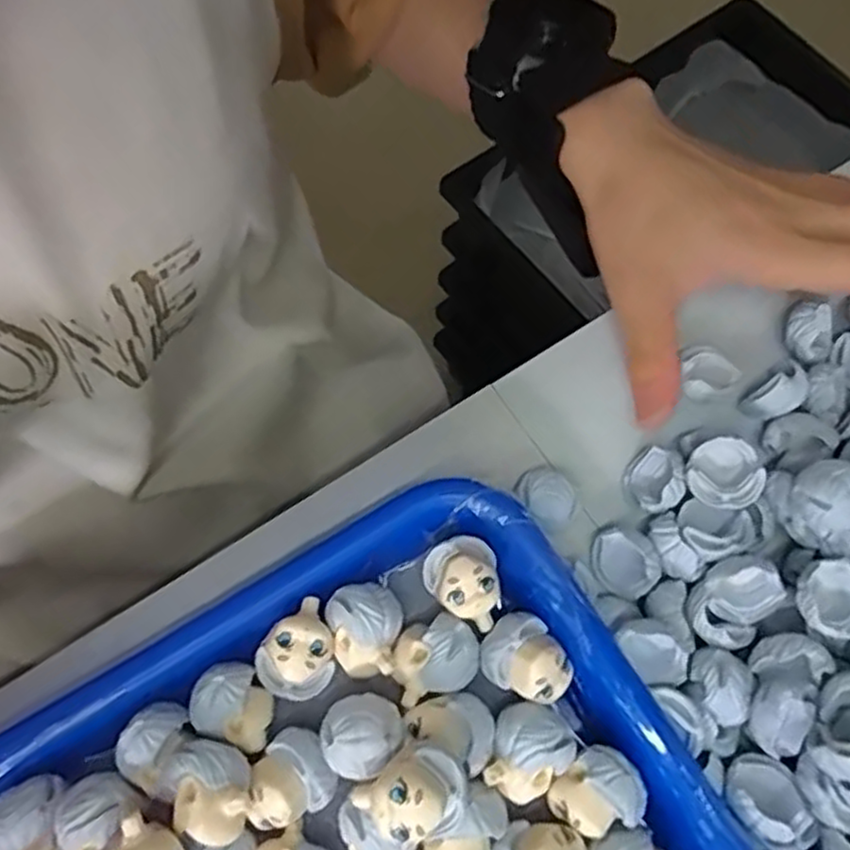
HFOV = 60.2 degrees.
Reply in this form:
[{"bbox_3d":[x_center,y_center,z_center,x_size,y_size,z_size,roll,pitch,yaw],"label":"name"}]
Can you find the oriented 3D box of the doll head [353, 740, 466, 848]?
[{"bbox_3d":[-0.002,0.102,0.203,0.027,0.027,0.023,-37,75,-13],"label":"doll head"}]

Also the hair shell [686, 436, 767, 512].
[{"bbox_3d":[0.103,0.017,0.251,0.021,0.012,0.024,-31,74,-11],"label":"hair shell"}]

